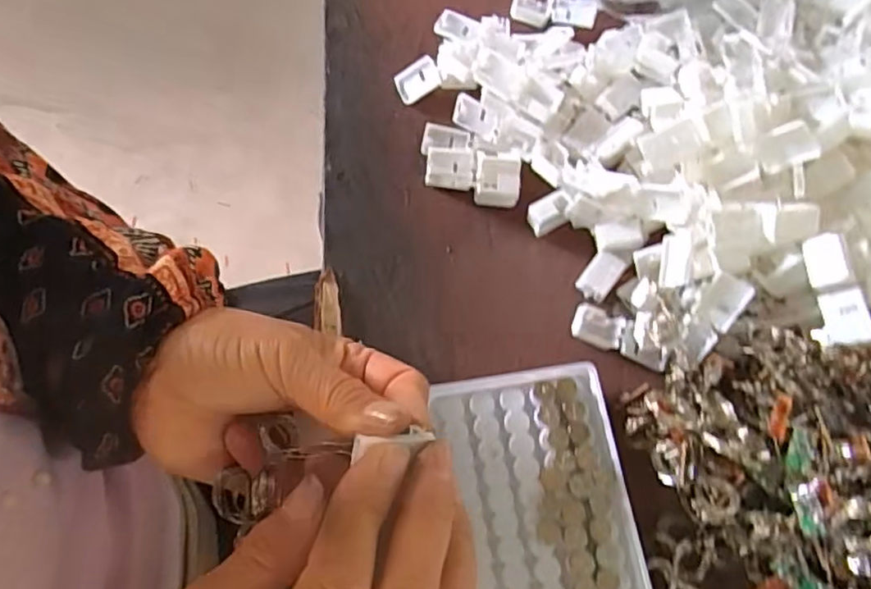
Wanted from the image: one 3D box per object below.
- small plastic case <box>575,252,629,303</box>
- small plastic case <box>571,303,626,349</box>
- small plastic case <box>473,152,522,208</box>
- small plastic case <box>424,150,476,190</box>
[{"bbox_3d":[0.096,-0.011,0.368,0.018,0.011,0.029,38,74,10],"label":"small plastic case"},{"bbox_3d":[0.091,0.018,0.358,0.027,0.005,0.021,18,71,4],"label":"small plastic case"},{"bbox_3d":[0.037,-0.069,0.379,0.026,0.016,0.028,4,71,-1],"label":"small plastic case"},{"bbox_3d":[0.009,-0.075,0.378,0.029,0.017,0.021,4,71,-1],"label":"small plastic case"}]

